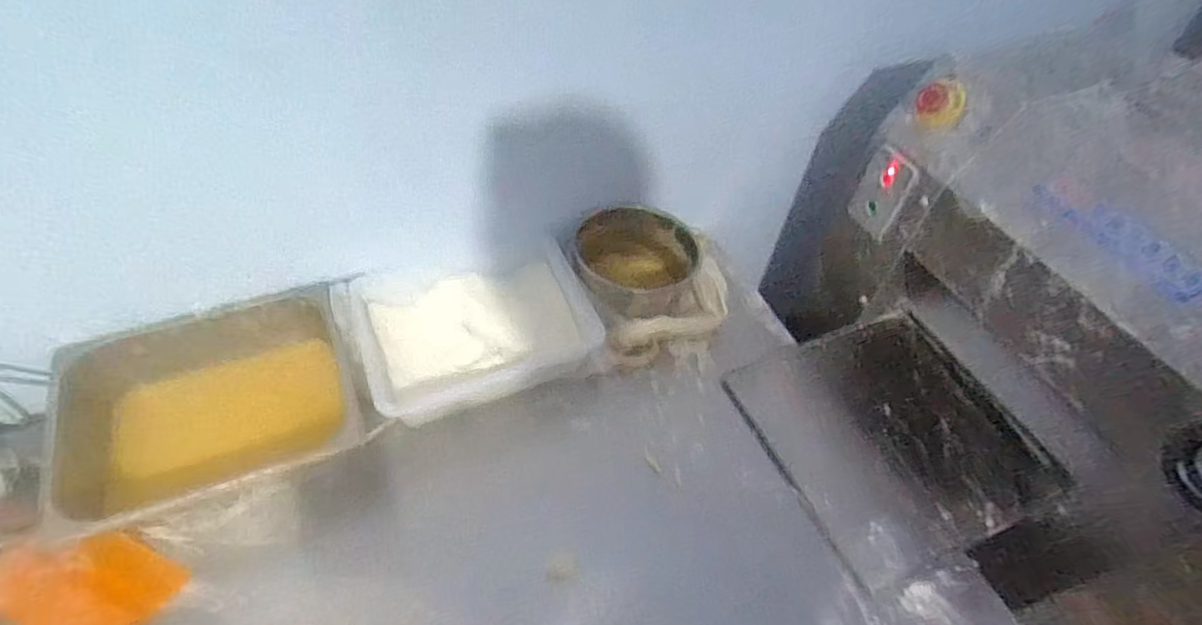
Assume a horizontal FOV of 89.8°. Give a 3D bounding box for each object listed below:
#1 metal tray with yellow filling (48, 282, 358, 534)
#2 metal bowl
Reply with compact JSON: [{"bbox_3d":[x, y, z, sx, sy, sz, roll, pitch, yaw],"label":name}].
[{"bbox_3d":[-0.469,0.131,0.755,0.318,0.130,0.254,-17,54,-19],"label":"metal tray with yellow filling"},{"bbox_3d":[0.052,-0.072,0.954,0.184,0.113,0.194,3,50,-3],"label":"metal bowl"}]

